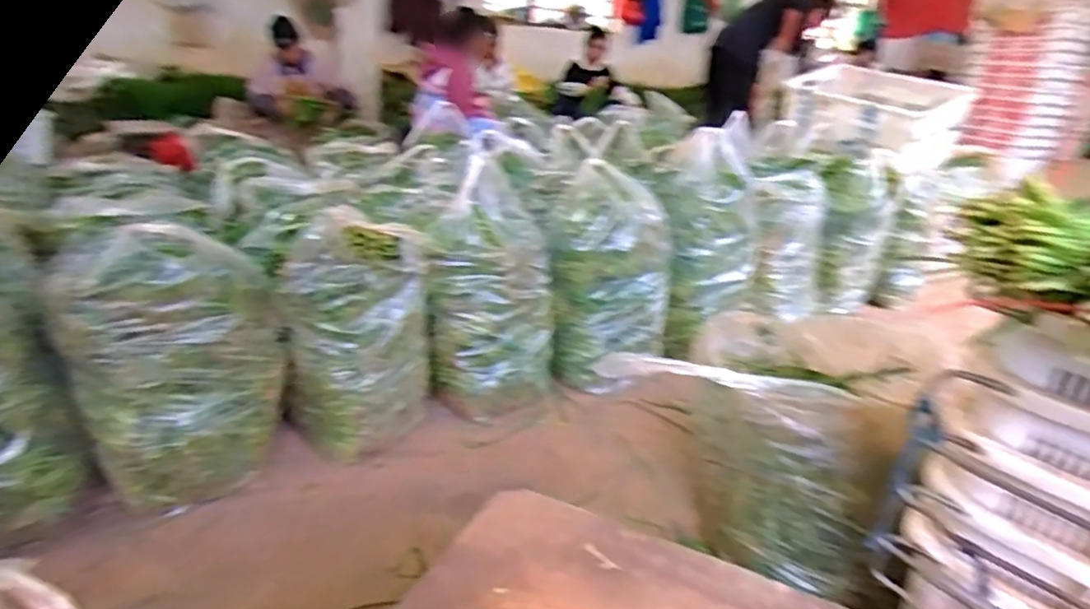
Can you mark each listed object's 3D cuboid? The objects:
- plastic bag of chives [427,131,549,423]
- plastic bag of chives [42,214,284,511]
[{"bbox_3d":[-0.160,-0.031,1.551,0.303,0.651,0.243,-8,16,-27],"label":"plastic bag of chives"},{"bbox_3d":[-0.731,0.080,1.228,0.324,0.456,0.368,-14,29,-36],"label":"plastic bag of chives"}]

